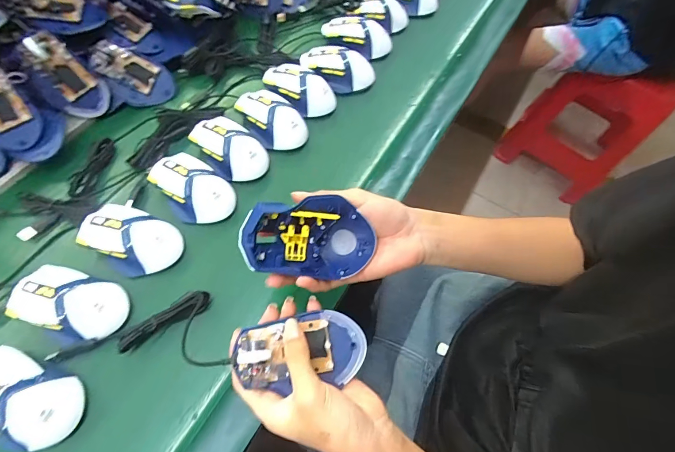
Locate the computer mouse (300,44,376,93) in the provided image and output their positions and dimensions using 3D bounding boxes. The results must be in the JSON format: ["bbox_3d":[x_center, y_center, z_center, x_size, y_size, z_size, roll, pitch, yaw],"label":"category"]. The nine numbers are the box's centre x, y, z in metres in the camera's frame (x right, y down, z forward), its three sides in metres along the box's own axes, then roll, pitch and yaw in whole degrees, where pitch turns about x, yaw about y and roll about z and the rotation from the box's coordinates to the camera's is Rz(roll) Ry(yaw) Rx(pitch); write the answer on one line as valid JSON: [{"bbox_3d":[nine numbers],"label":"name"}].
[{"bbox_3d":[-0.001,-0.257,0.555,0.119,0.039,0.069,18,65,5],"label":"computer mouse"}]

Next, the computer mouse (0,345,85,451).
[{"bbox_3d":[-0.316,0.171,0.335,0.123,0.036,0.078,20,65,6],"label":"computer mouse"}]

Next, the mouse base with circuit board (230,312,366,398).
[{"bbox_3d":[-0.030,0.107,0.302,0.110,0.023,0.056,-3,64,-15],"label":"mouse base with circuit board"}]

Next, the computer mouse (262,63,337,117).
[{"bbox_3d":[-0.061,-0.216,0.537,0.120,0.034,0.067,34,67,12],"label":"computer mouse"}]

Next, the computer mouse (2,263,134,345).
[{"bbox_3d":[-0.293,0.084,0.375,0.113,0.034,0.068,15,64,4],"label":"computer mouse"}]

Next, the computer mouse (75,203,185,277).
[{"bbox_3d":[-0.251,0.016,0.415,0.113,0.034,0.073,19,65,5],"label":"computer mouse"}]

